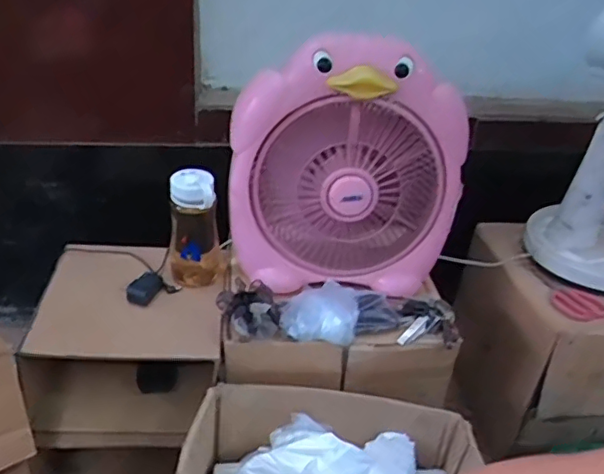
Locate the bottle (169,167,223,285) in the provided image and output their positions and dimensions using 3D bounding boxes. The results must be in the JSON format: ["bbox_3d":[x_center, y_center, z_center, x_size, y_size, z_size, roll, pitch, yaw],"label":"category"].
[{"bbox_3d":[-0.152,-0.007,0.864,0.079,0.177,0.077,-1,31,-10],"label":"bottle"}]

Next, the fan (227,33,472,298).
[{"bbox_3d":[0.062,-0.094,0.855,0.321,0.342,0.137,0,30,-8],"label":"fan"}]

